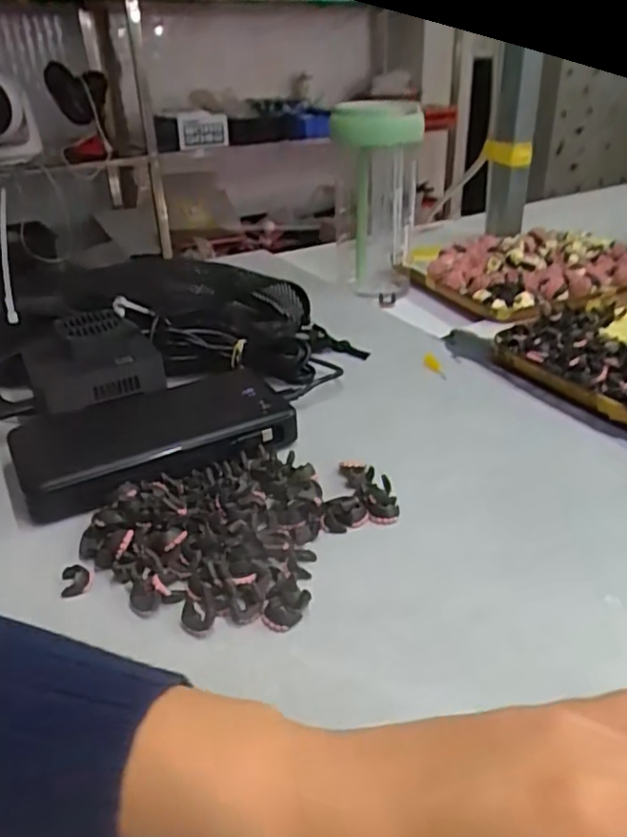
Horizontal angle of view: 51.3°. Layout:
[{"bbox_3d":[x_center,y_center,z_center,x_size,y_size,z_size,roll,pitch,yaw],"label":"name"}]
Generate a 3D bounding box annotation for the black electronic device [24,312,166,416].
[{"bbox_3d":[-0.146,-0.041,0.426,0.080,0.041,0.078,-15,32,-22],"label":"black electronic device"}]

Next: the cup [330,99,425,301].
[{"bbox_3d":[0.058,-0.203,0.613,0.076,0.169,0.082,3,30,8],"label":"cup"}]

